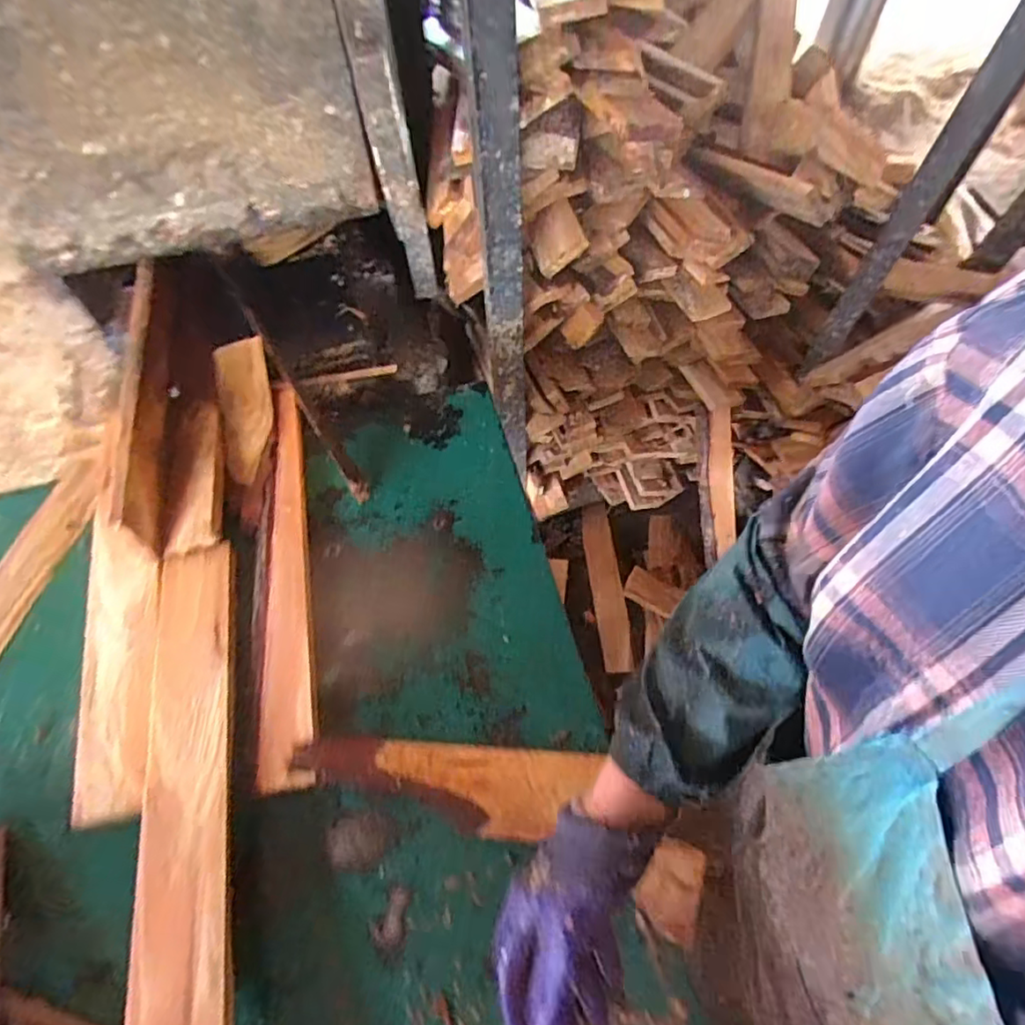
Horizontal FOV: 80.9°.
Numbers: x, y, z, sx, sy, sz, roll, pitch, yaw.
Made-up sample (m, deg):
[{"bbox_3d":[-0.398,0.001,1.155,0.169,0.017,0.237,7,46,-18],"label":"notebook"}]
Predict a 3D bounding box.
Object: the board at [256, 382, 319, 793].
[{"bbox_3d":[-0.257,0.051,0.671,0.058,0.017,0.475,-10,61,-7],"label":"board"}]

